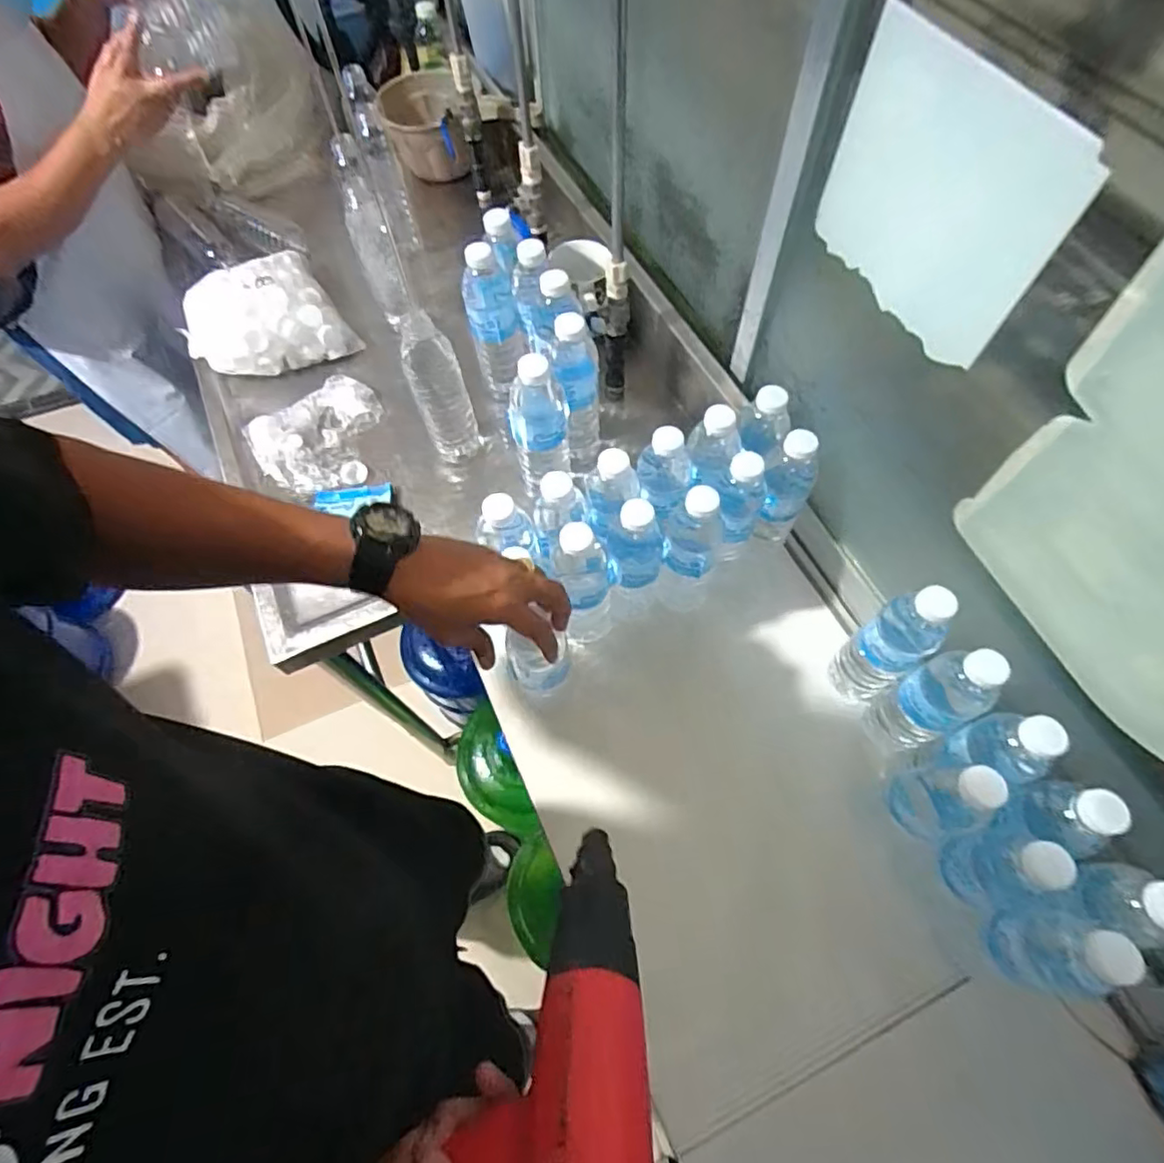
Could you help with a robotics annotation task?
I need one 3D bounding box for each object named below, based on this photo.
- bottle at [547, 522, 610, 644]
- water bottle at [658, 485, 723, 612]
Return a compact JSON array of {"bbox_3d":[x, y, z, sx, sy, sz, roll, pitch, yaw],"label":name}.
[{"bbox_3d":[0.000,0.004,0.653,0.054,0.199,0.053,-1,64,1],"label":"bottle"},{"bbox_3d":[0.118,-0.036,0.679,0.069,0.208,0.072,15,65,9],"label":"water bottle"}]

